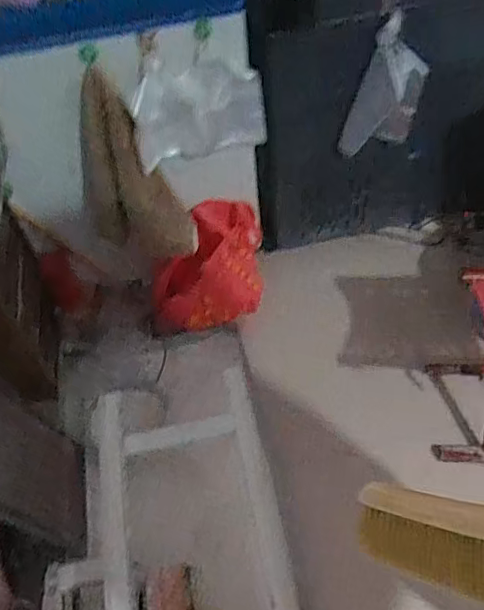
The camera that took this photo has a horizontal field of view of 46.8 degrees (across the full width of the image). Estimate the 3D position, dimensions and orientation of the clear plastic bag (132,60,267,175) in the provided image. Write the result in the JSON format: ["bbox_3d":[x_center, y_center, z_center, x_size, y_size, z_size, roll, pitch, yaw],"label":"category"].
[{"bbox_3d":[-0.087,-0.404,1.181,0.280,0.210,0.041,-18,54,-8],"label":"clear plastic bag"}]

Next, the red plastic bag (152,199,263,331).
[{"bbox_3d":[-0.084,-0.088,1.496,0.321,0.359,0.174,-17,54,-7],"label":"red plastic bag"}]

